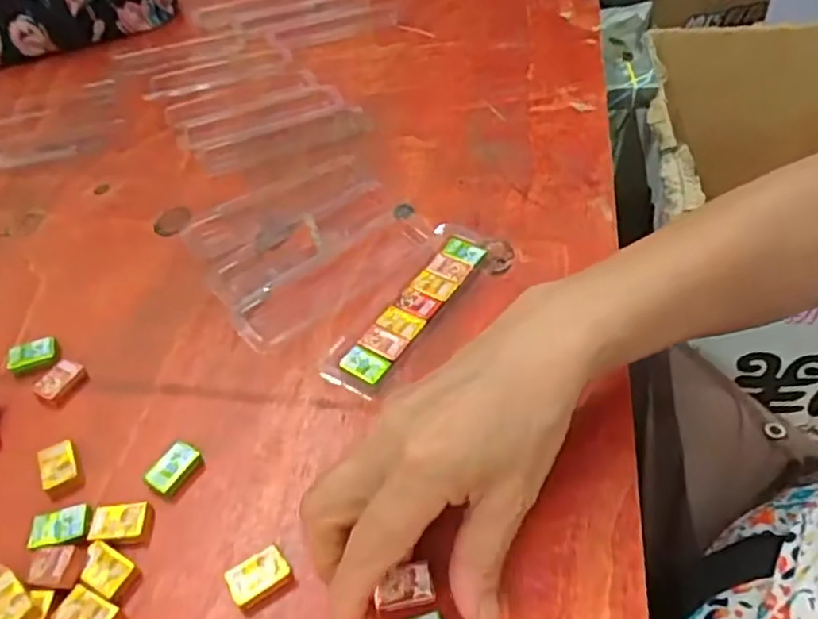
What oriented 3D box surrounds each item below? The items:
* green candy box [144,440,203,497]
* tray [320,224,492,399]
[{"bbox_3d":[-0.117,0.079,0.316,0.016,0.010,0.027,27,56,26],"label":"green candy box"},{"bbox_3d":[0.002,-0.004,0.376,0.041,0.010,0.139,25,55,24],"label":"tray"}]

